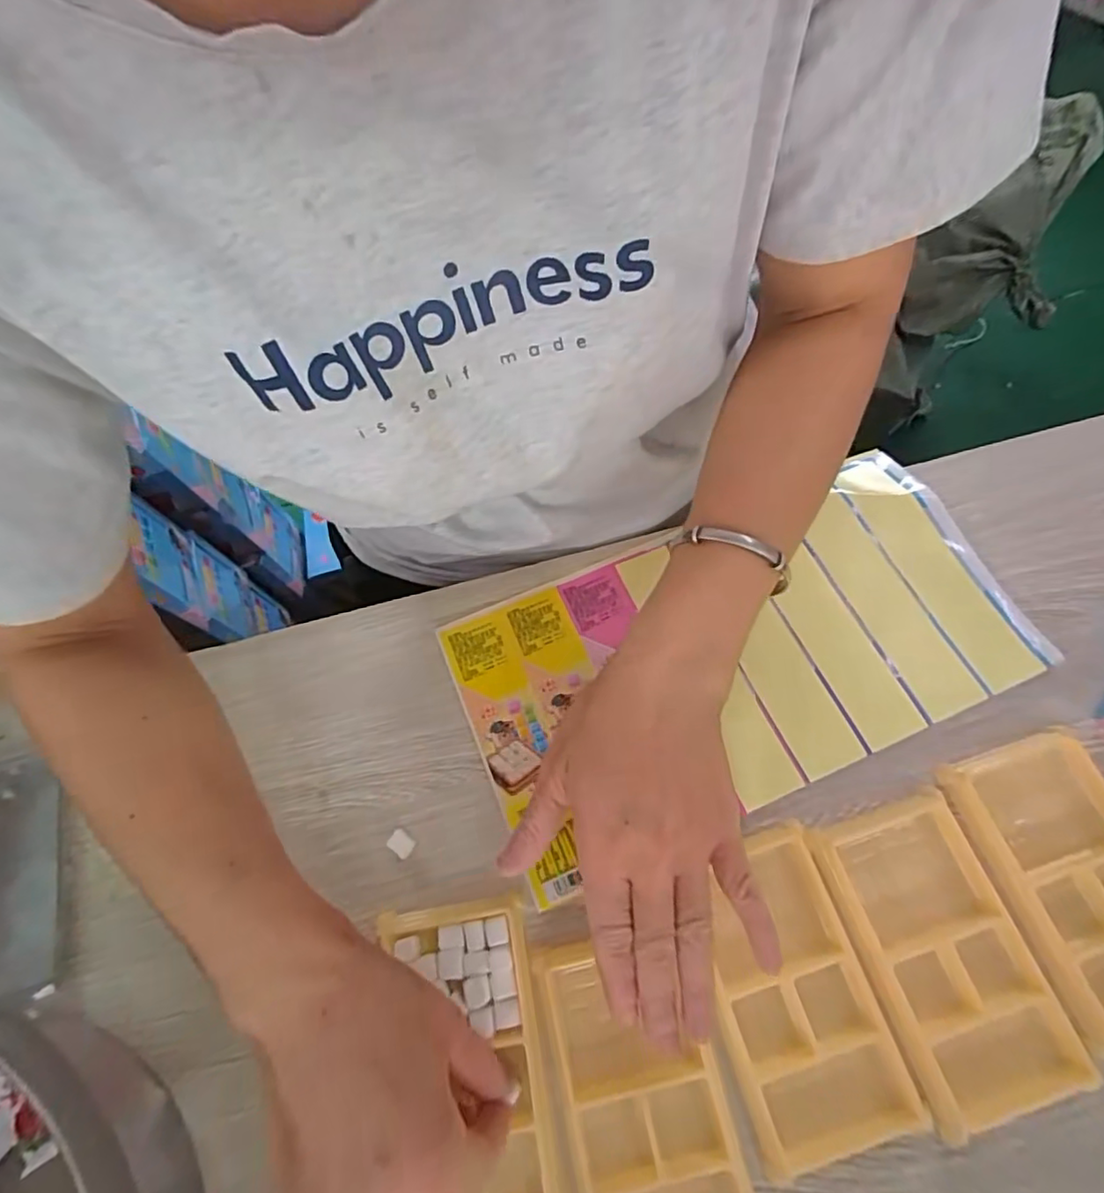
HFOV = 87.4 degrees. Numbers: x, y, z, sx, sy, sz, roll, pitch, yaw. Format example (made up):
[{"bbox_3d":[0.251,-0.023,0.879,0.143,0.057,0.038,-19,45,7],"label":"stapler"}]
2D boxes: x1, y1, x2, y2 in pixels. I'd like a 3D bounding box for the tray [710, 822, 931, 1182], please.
[{"bbox_3d":[0.118,0.196,0.288,0.078,0.009,0.136,-16,68,-5],"label":"tray"}]

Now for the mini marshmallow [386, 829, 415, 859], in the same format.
[{"bbox_3d":[-0.085,0.139,0.323,0.014,0.005,0.011,36,73,15],"label":"mini marshmallow"}]

